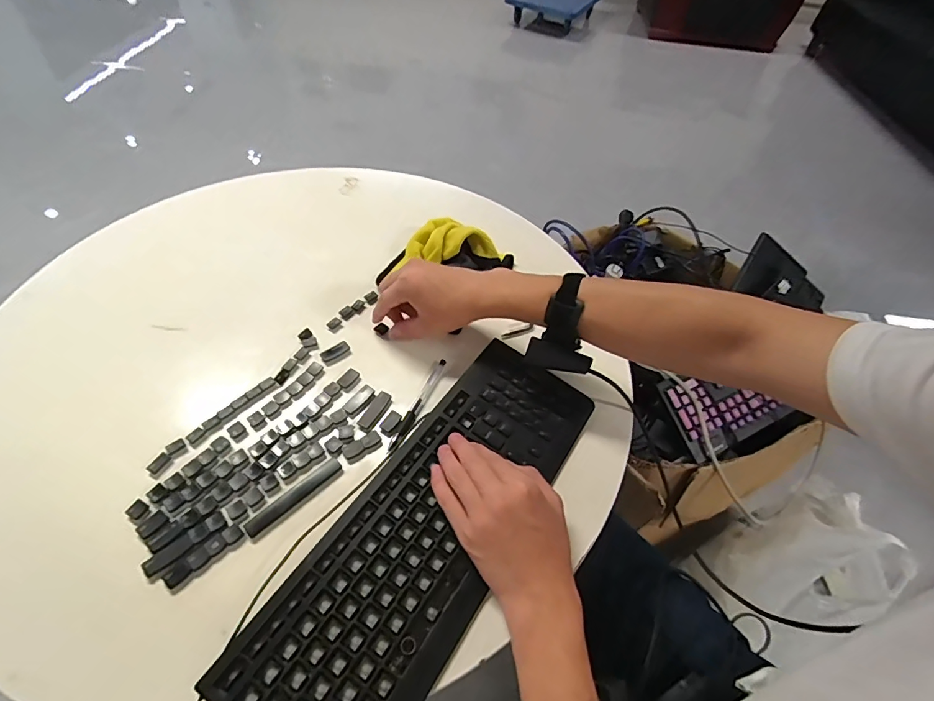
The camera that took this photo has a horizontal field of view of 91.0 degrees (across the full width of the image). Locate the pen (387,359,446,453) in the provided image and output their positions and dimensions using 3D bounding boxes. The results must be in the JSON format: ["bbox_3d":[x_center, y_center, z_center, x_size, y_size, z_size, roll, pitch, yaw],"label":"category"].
[{"bbox_3d":[-0.054,0.059,0.521,0.012,0.008,0.131,21,52,11],"label":"pen"}]

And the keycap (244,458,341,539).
[{"bbox_3d":[-0.168,0.142,0.449,0.019,0.005,0.100,39,58,24],"label":"keycap"}]

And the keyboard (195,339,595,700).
[{"bbox_3d":[-0.026,0.156,0.440,0.143,0.027,0.410,28,55,19],"label":"keyboard"}]

